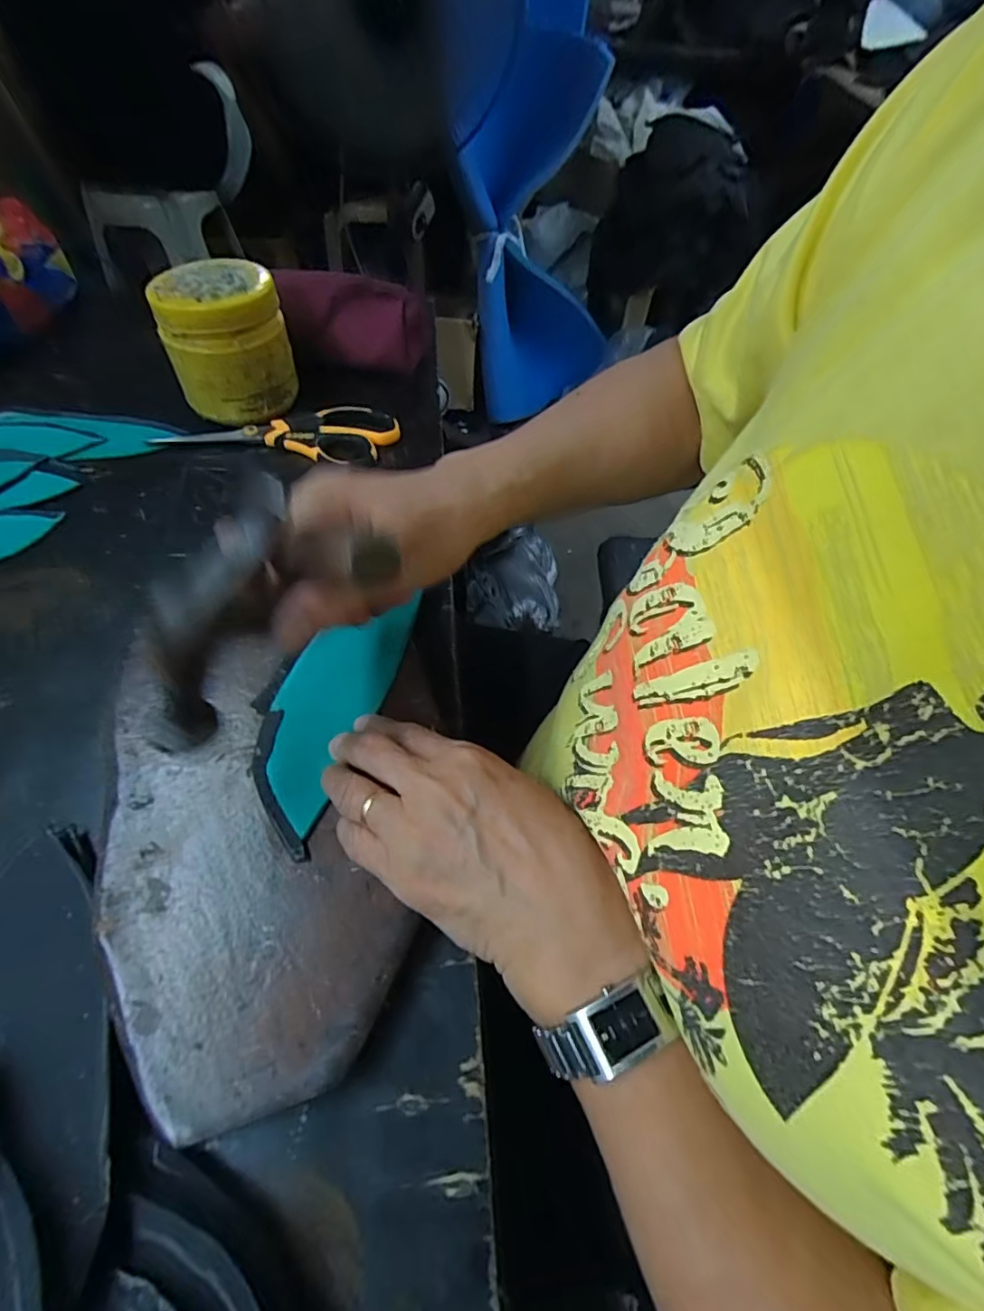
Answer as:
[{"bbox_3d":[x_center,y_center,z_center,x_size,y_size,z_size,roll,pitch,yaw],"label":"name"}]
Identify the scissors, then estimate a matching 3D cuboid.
[{"bbox_3d":[-0.183,-0.199,0.488,0.200,0.013,0.073,3,55,-1],"label":"scissors"}]

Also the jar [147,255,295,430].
[{"bbox_3d":[-0.223,-0.265,0.475,0.096,0.101,0.089,-16,58,-13],"label":"jar"}]

